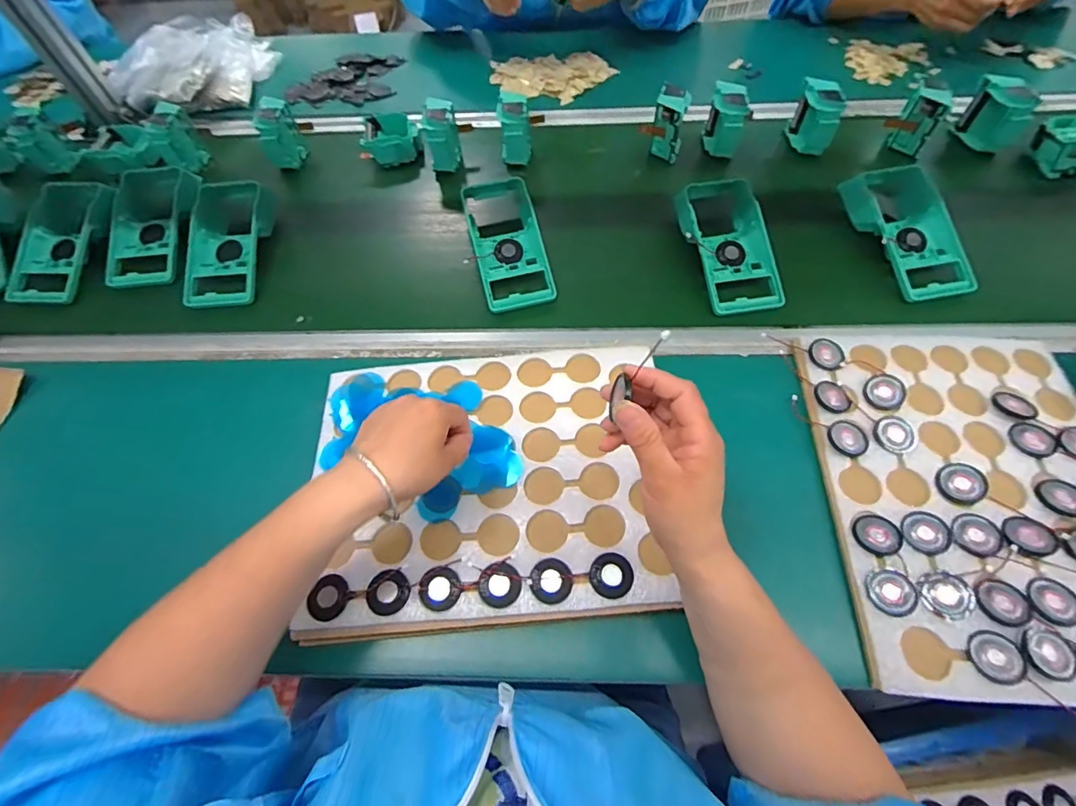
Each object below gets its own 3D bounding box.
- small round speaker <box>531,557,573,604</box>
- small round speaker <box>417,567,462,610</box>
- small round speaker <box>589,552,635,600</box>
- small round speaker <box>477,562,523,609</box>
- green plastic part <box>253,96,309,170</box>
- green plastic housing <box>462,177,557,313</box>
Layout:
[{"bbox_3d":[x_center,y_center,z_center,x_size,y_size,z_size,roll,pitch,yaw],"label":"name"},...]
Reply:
[{"bbox_3d":[0.011,0.139,0.385,0.033,0.004,0.033,-1,60,2],"label":"small round speaker"},{"bbox_3d":[-0.078,0.147,0.387,0.030,0.004,0.033,-1,60,2],"label":"small round speaker"},{"bbox_3d":[0.058,0.136,0.386,0.033,0.004,0.034,-1,60,2],"label":"small round speaker"},{"bbox_3d":[-0.030,0.143,0.385,0.033,0.004,0.032,-1,60,2],"label":"small round speaker"},{"bbox_3d":[-0.372,-0.387,0.706,0.059,0.080,0.047,-29,62,-14],"label":"green plastic part"},{"bbox_3d":[-0.039,-0.195,0.592,0.080,0.026,0.185,-13,71,-6],"label":"green plastic housing"}]

